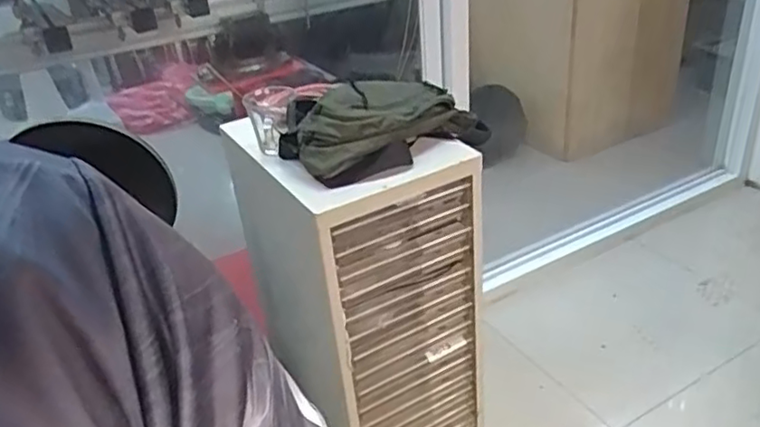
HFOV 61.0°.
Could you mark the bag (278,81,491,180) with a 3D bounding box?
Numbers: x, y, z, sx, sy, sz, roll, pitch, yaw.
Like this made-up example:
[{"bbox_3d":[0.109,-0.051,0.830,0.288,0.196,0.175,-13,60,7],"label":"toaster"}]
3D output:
[{"bbox_3d":[-0.007,-0.142,0.985,0.284,0.092,0.188,-25,35,-29],"label":"bag"}]

